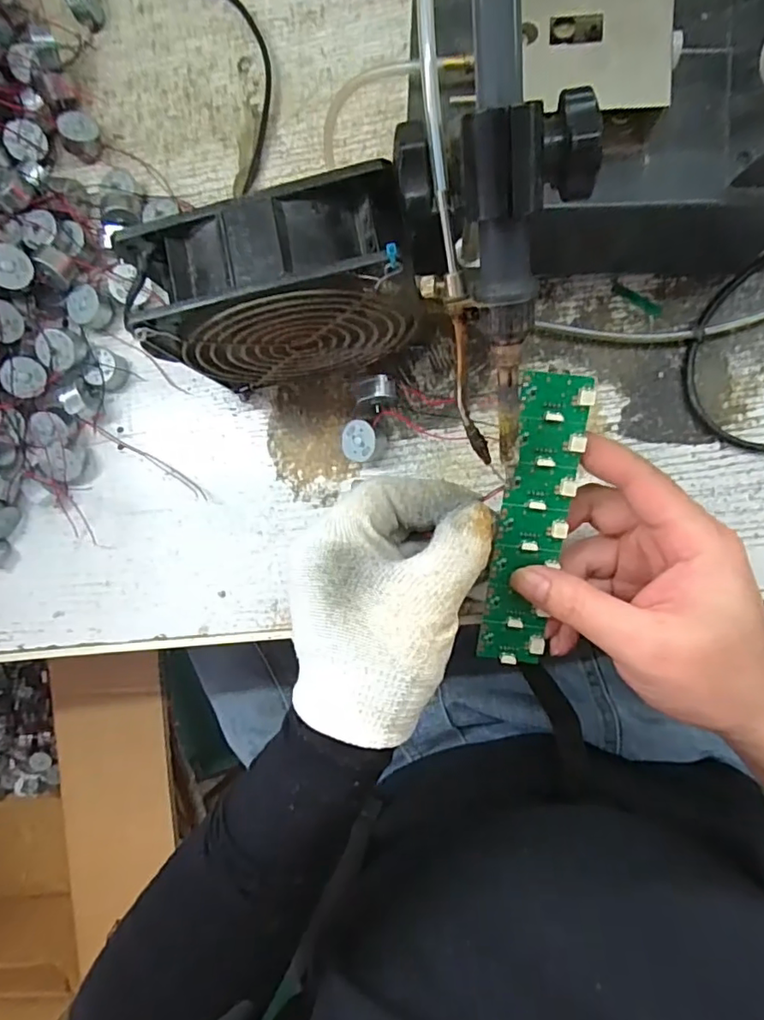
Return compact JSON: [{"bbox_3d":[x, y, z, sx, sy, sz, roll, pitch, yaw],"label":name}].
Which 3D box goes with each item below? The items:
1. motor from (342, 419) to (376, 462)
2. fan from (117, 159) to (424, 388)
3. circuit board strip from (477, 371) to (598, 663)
[{"bbox_3d":[-0.011,-0.041,0.324,0.022,0.014,0.023,7,105,28],"label":"motor"},{"bbox_3d":[-0.041,-0.102,0.277,0.118,0.122,0.050,-7,89,7],"label":"fan"},{"bbox_3d":[0.069,0.008,0.255,0.031,0.007,0.137,6,106,4],"label":"circuit board strip"}]

